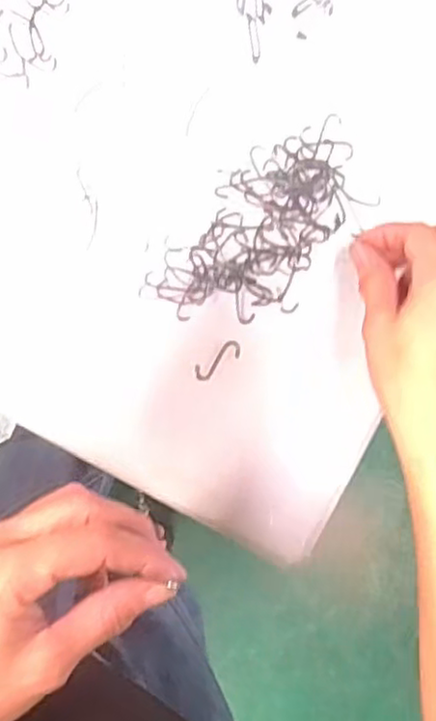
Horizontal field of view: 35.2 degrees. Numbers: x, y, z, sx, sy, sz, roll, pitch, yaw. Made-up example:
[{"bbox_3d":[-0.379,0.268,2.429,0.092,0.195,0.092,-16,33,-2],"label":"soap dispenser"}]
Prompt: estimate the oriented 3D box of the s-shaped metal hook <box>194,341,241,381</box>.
[{"bbox_3d":[0.000,0.000,0.426,0.034,0.004,0.012,-35,94,-8],"label":"s-shaped metal hook"}]

